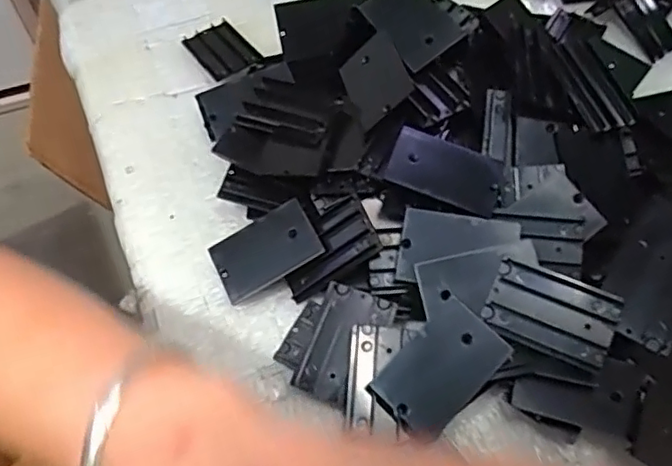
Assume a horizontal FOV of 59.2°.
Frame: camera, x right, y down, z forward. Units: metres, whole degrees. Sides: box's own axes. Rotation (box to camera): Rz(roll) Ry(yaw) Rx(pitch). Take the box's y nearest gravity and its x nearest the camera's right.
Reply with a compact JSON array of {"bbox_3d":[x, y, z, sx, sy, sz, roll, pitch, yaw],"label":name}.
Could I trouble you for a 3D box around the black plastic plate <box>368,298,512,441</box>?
[{"bbox_3d":[0.046,0.061,0.261,0.057,0.004,0.035,-45,73,-5],"label":"black plastic plate"}]

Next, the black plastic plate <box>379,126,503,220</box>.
[{"bbox_3d":[0.055,-0.032,0.297,0.057,0.004,0.038,20,59,-4],"label":"black plastic plate"}]

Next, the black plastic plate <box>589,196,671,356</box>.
[{"bbox_3d":[0.154,0.017,0.276,0.043,0.006,0.077,38,72,25],"label":"black plastic plate"}]

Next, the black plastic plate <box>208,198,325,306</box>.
[{"bbox_3d":[-0.037,0.010,0.309,0.055,0.004,0.035,-30,71,3],"label":"black plastic plate"}]

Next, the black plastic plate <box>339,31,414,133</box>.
[{"bbox_3d":[0.022,-0.082,0.323,0.036,0.006,0.050,-37,51,26],"label":"black plastic plate"}]

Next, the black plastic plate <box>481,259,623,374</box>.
[{"bbox_3d":[0.097,0.034,0.263,0.054,0.007,0.034,24,61,13],"label":"black plastic plate"}]

